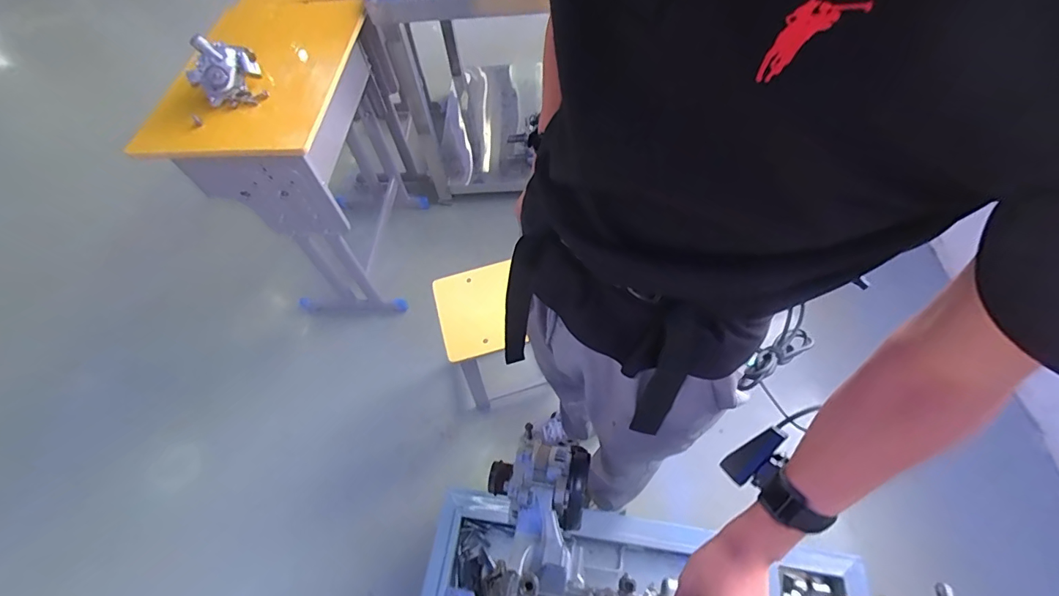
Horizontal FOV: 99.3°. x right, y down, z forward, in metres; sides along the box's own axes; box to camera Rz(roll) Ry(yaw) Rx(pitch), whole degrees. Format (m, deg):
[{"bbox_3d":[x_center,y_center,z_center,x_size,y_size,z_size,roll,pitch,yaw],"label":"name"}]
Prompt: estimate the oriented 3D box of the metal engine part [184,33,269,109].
[{"bbox_3d":[-0.681,-0.505,1.006,0.148,0.109,0.116,-35,63,-16],"label":"metal engine part"}]

